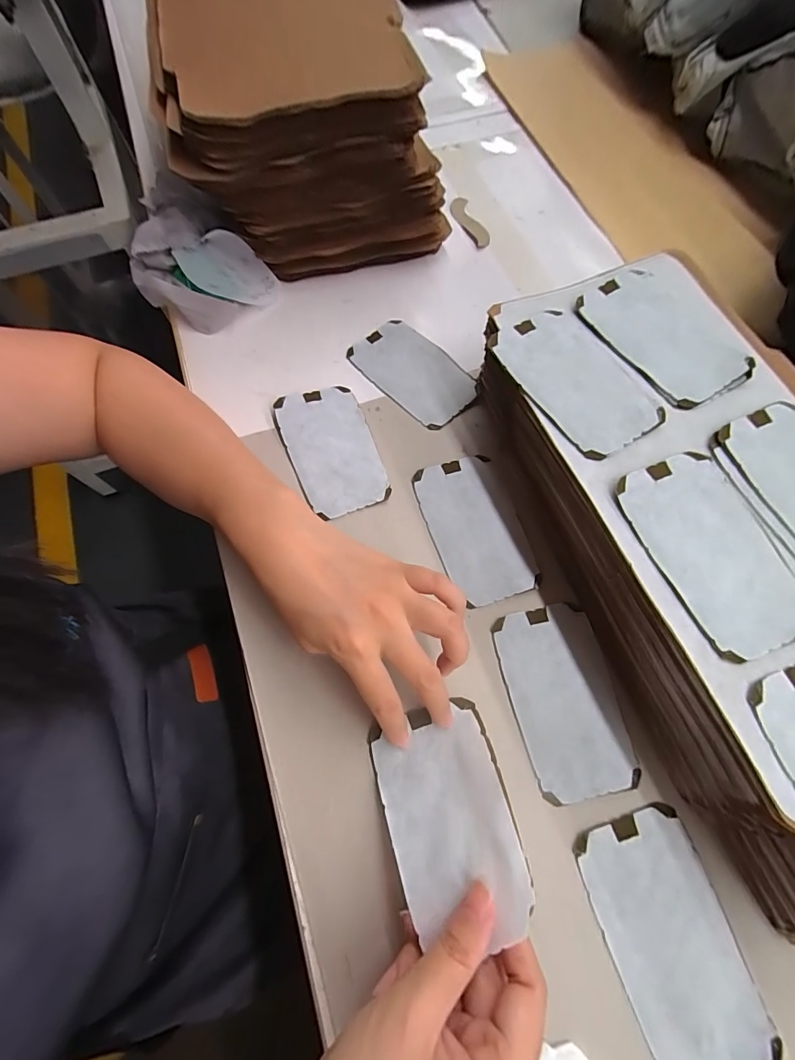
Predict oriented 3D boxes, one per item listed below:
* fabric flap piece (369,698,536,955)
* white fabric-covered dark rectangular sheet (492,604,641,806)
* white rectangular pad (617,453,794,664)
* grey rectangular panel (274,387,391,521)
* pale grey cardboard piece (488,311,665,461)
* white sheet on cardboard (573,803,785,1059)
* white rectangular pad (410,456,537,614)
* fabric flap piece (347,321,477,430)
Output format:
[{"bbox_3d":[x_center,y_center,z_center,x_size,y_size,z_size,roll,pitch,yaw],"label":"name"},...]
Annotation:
[{"bbox_3d":[0.028,0.163,0.239,0.072,0.014,0.112,-23,41,3],"label":"fabric flap piece"},{"bbox_3d":[0.114,0.114,0.282,0.072,0.005,0.119,-12,71,-4],"label":"white fabric-covered dark rectangular sheet"},{"bbox_3d":[0.190,0.011,0.247,0.071,0.005,0.118,-22,72,-8],"label":"white rectangular pad"},{"bbox_3d":[-0.056,-0.069,0.344,0.069,0.005,0.116,-19,71,-7],"label":"grey rectangular panel"},{"bbox_3d":[0.126,-0.108,0.291,0.075,0.009,0.120,-28,73,-10],"label":"pale grey cardboard piece"},{"bbox_3d":[0.157,0.234,0.237,0.071,0.004,0.118,-16,68,-6],"label":"white sheet on cardboard"},{"bbox_3d":[0.063,-0.003,0.325,0.071,0.004,0.118,-17,71,-6],"label":"white rectangular pad"},{"bbox_3d":[0.015,-0.147,0.381,0.072,0.004,0.118,-41,75,-13],"label":"fabric flap piece"}]

